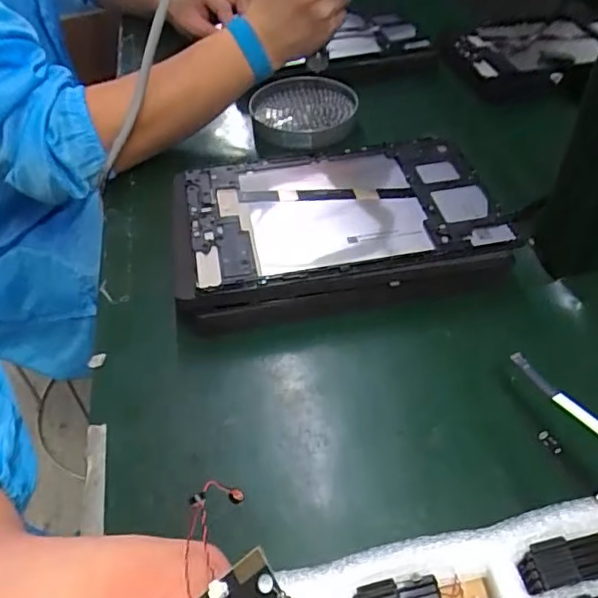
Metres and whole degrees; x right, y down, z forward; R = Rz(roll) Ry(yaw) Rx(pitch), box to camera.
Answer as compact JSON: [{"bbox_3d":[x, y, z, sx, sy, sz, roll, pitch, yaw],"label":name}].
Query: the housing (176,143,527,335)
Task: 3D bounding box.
[{"bbox_3d":[0.027,-0.064,0.465,0.252,0.052,0.176,-9,48,-6],"label":"housing"}]

